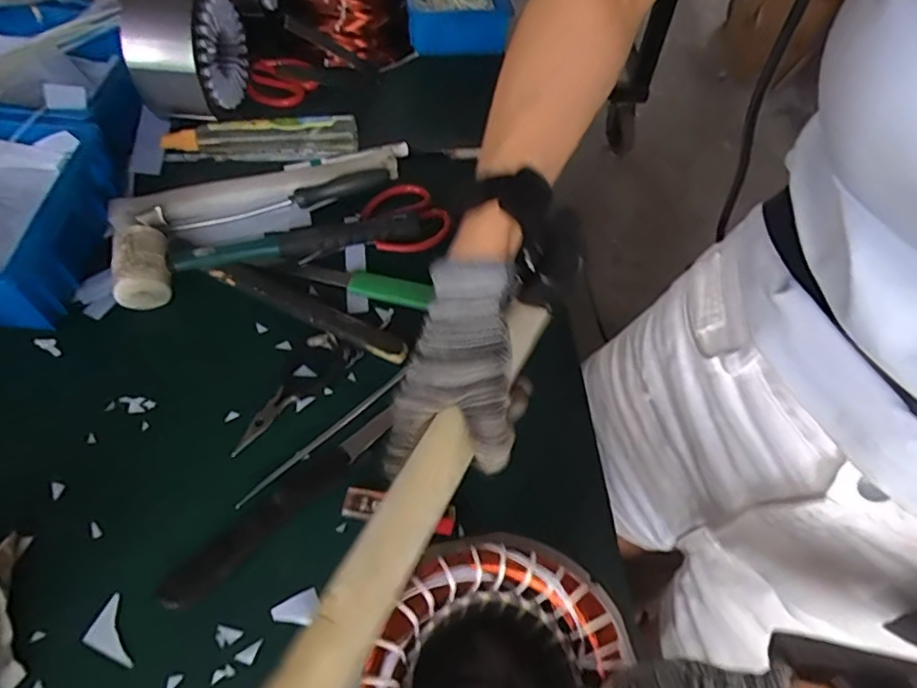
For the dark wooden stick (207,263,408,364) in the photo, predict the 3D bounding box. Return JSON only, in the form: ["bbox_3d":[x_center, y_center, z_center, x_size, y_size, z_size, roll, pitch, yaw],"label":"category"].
[{"bbox_3d":[-0.139,-0.033,0.543,0.204,0.014,0.030,24,58,12],"label":"dark wooden stick"}]

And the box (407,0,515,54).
[{"bbox_3d":[-0.009,-0.535,0.873,0.150,0.040,0.255,-5,57,-7],"label":"box"}]

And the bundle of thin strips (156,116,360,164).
[{"bbox_3d":[-0.224,-0.239,0.660,0.210,0.037,0.045,-2,57,-5],"label":"bundle of thin strips"}]

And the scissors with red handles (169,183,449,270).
[{"bbox_3d":[-0.148,-0.124,0.596,0.264,0.021,0.089,-9,57,-9],"label":"scissors with red handles"}]

